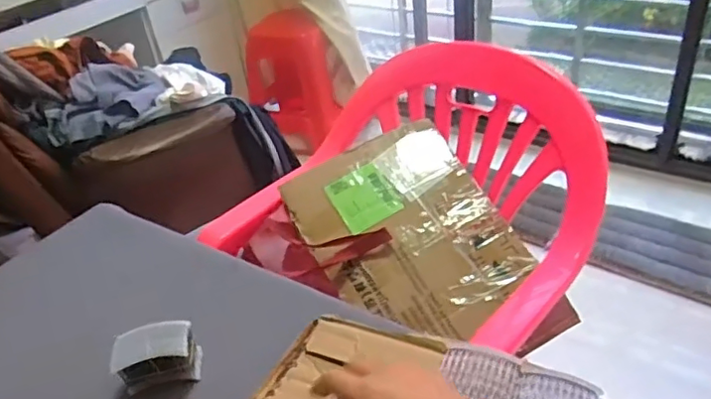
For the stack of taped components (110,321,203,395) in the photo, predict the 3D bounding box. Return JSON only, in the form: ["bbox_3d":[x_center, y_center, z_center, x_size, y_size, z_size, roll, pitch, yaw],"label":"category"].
[{"bbox_3d":[-0.183,0.148,0.549,0.071,0.055,0.044,-13,36,-8],"label":"stack of taped components"}]

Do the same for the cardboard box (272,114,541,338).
[{"bbox_3d":[0.081,0.049,0.949,0.283,0.039,0.364,-27,60,-9],"label":"cardboard box"}]

